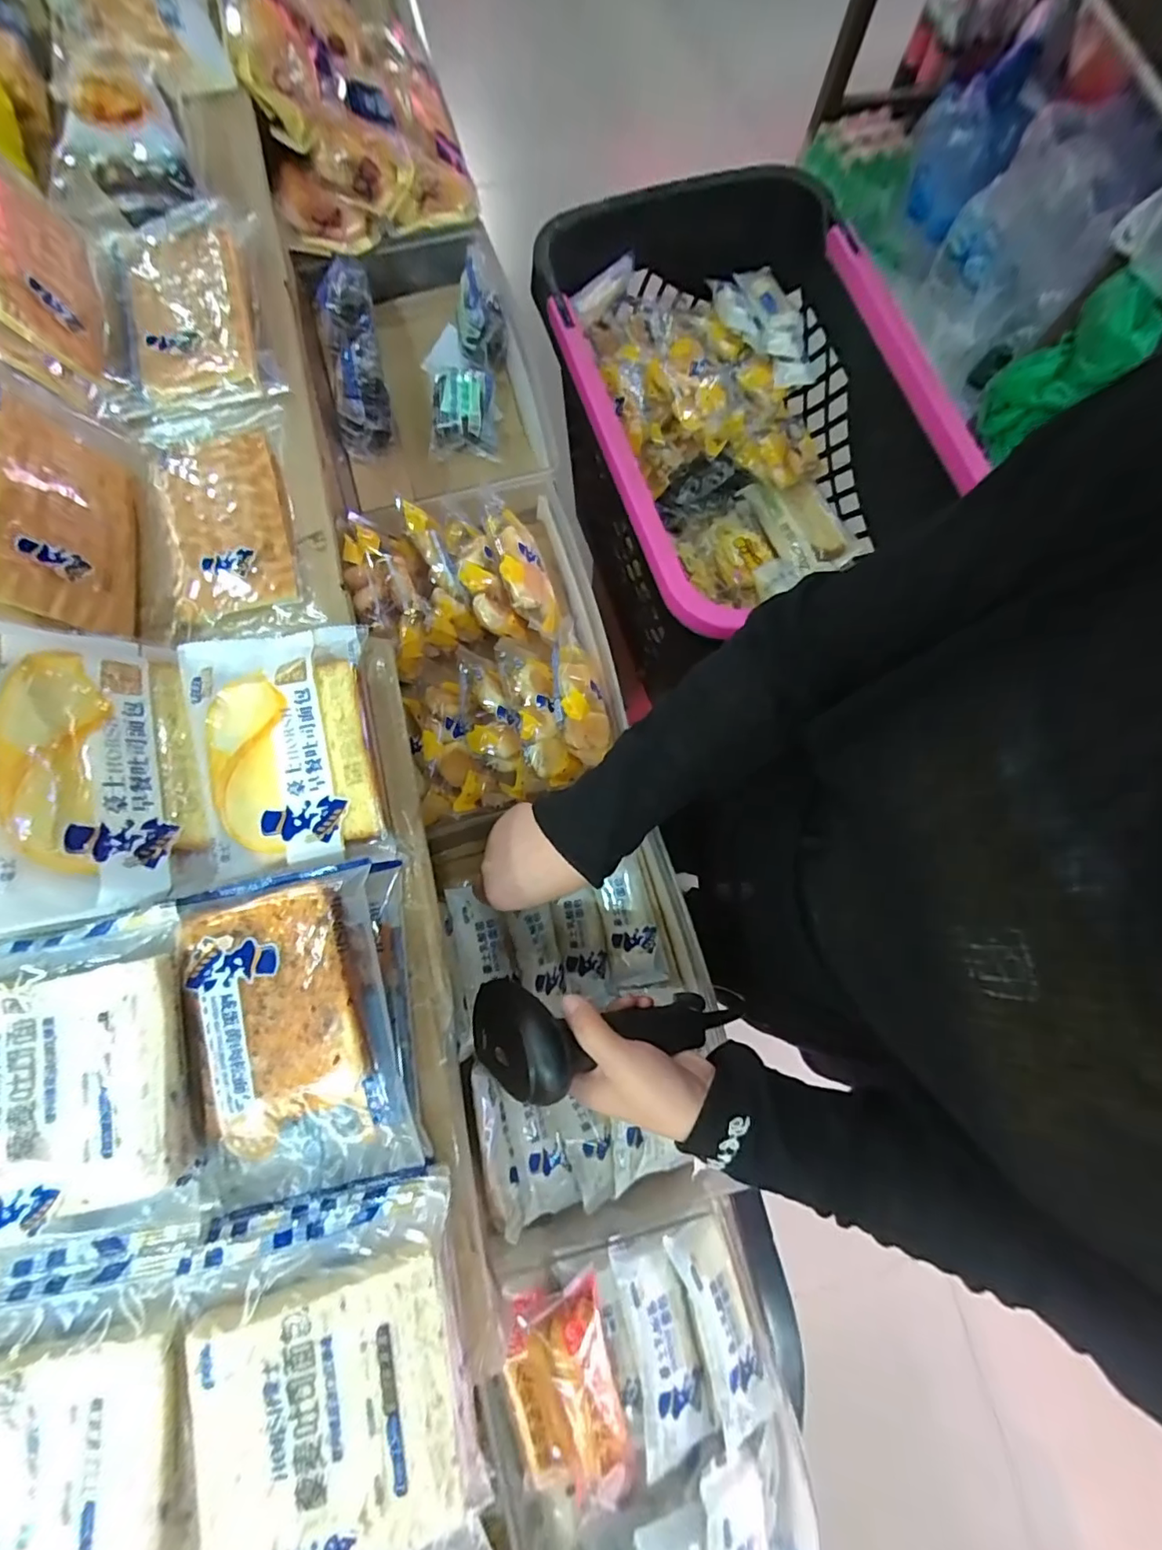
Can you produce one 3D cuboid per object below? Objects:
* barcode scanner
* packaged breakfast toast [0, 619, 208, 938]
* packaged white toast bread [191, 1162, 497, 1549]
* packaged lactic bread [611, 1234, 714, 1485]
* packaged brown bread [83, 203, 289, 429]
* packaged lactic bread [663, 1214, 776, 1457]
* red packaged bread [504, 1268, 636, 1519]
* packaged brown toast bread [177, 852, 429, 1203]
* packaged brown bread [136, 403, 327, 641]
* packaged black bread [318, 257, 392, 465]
[{"bbox_3d":[0.020,0.171,0.369,0.177,0.066,0.062,3,77,-14],"label":"barcode scanner"},{"bbox_3d":[-0.248,-0.001,0.280,0.030,0.084,0.147,-19,73,33],"label":"packaged breakfast toast"},{"bbox_3d":[-0.102,0.265,0.232,0.103,0.030,0.144,-11,78,-4],"label":"packaged white toast bread"},{"bbox_3d":[0.055,0.378,0.366,0.047,0.024,0.124,-10,78,-4],"label":"packaged lactic bread"},{"bbox_3d":[-0.271,-0.321,0.372,0.096,0.027,0.167,-12,78,-4],"label":"packaged brown bread"},{"bbox_3d":[0.096,0.374,0.371,0.038,0.024,0.119,-17,78,-5],"label":"packaged lactic bread"},{"bbox_3d":[-0.009,0.390,0.341,0.064,0.036,0.112,-12,78,-4],"label":"red packaged bread"},{"bbox_3d":[-0.141,0.123,0.270,0.093,0.028,0.150,-10,78,-4],"label":"packaged brown toast bread"},{"bbox_3d":[-0.230,-0.159,0.353,0.090,0.017,0.160,-17,78,-5],"label":"packaged brown bread"},{"bbox_3d":[-0.229,-0.413,0.559,0.058,0.085,0.167,-12,78,-4],"label":"packaged black bread"}]

